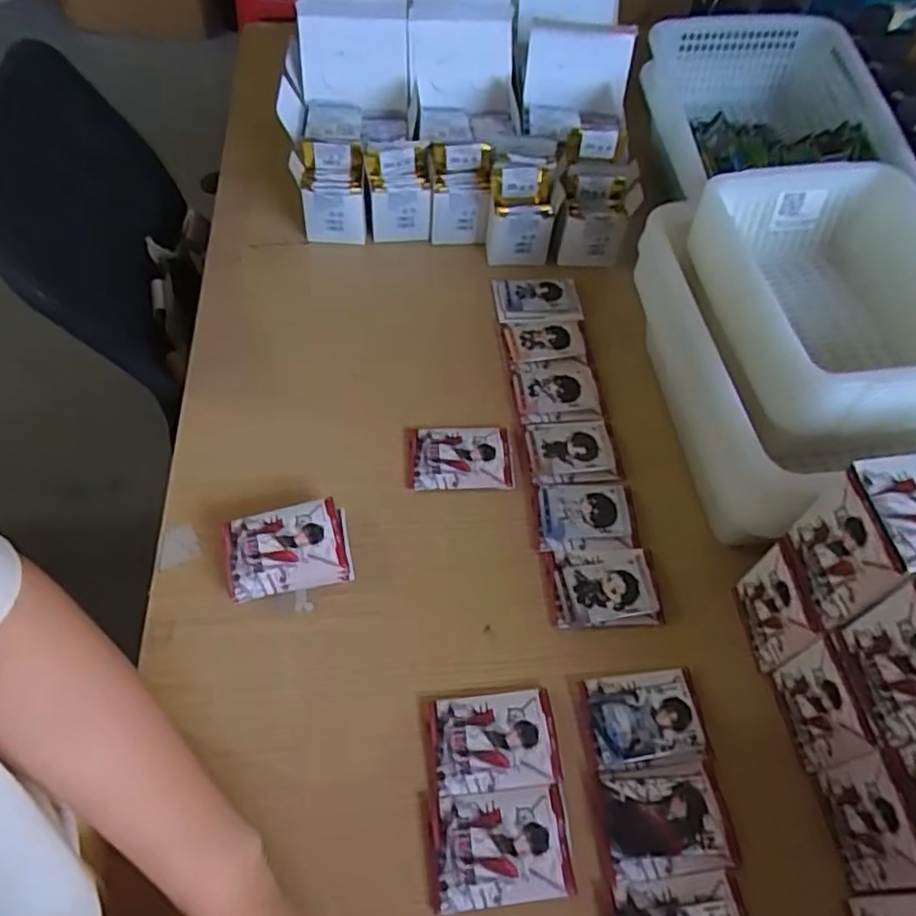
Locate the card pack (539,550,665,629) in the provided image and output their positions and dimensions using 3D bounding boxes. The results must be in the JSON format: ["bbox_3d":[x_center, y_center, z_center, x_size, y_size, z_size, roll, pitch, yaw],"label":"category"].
[{"bbox_3d":[0.133,0.117,0.621,0.101,0.017,0.074,0,56,-4],"label":"card pack"}]

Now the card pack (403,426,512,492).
[{"bbox_3d":[0.002,-0.003,0.694,0.107,0.004,0.074,1,56,-4],"label":"card pack"}]

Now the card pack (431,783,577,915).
[{"bbox_3d":[0.032,0.286,0.502,0.102,0.008,0.073,-3,57,-6],"label":"card pack"}]

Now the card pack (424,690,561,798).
[{"bbox_3d":[0.029,0.226,0.543,0.099,0.007,0.071,-4,57,-7],"label":"card pack"}]

